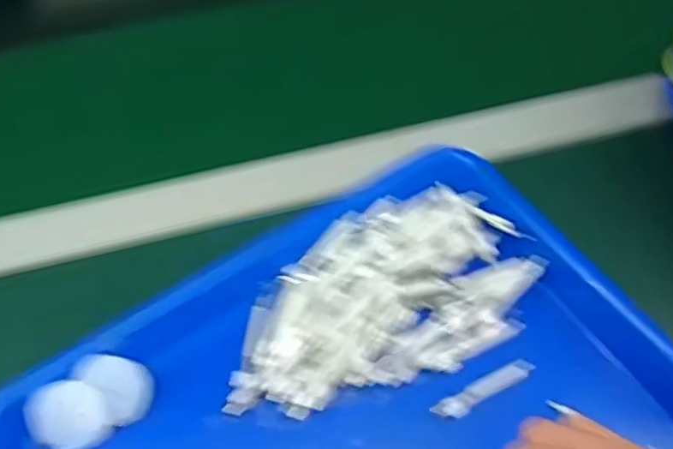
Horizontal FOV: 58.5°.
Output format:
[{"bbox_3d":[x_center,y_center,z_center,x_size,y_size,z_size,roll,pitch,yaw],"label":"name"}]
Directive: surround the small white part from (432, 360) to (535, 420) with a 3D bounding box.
[{"bbox_3d":[0.080,0.088,0.323,0.060,0.004,0.012,-26,60,-14],"label":"small white part"}]

